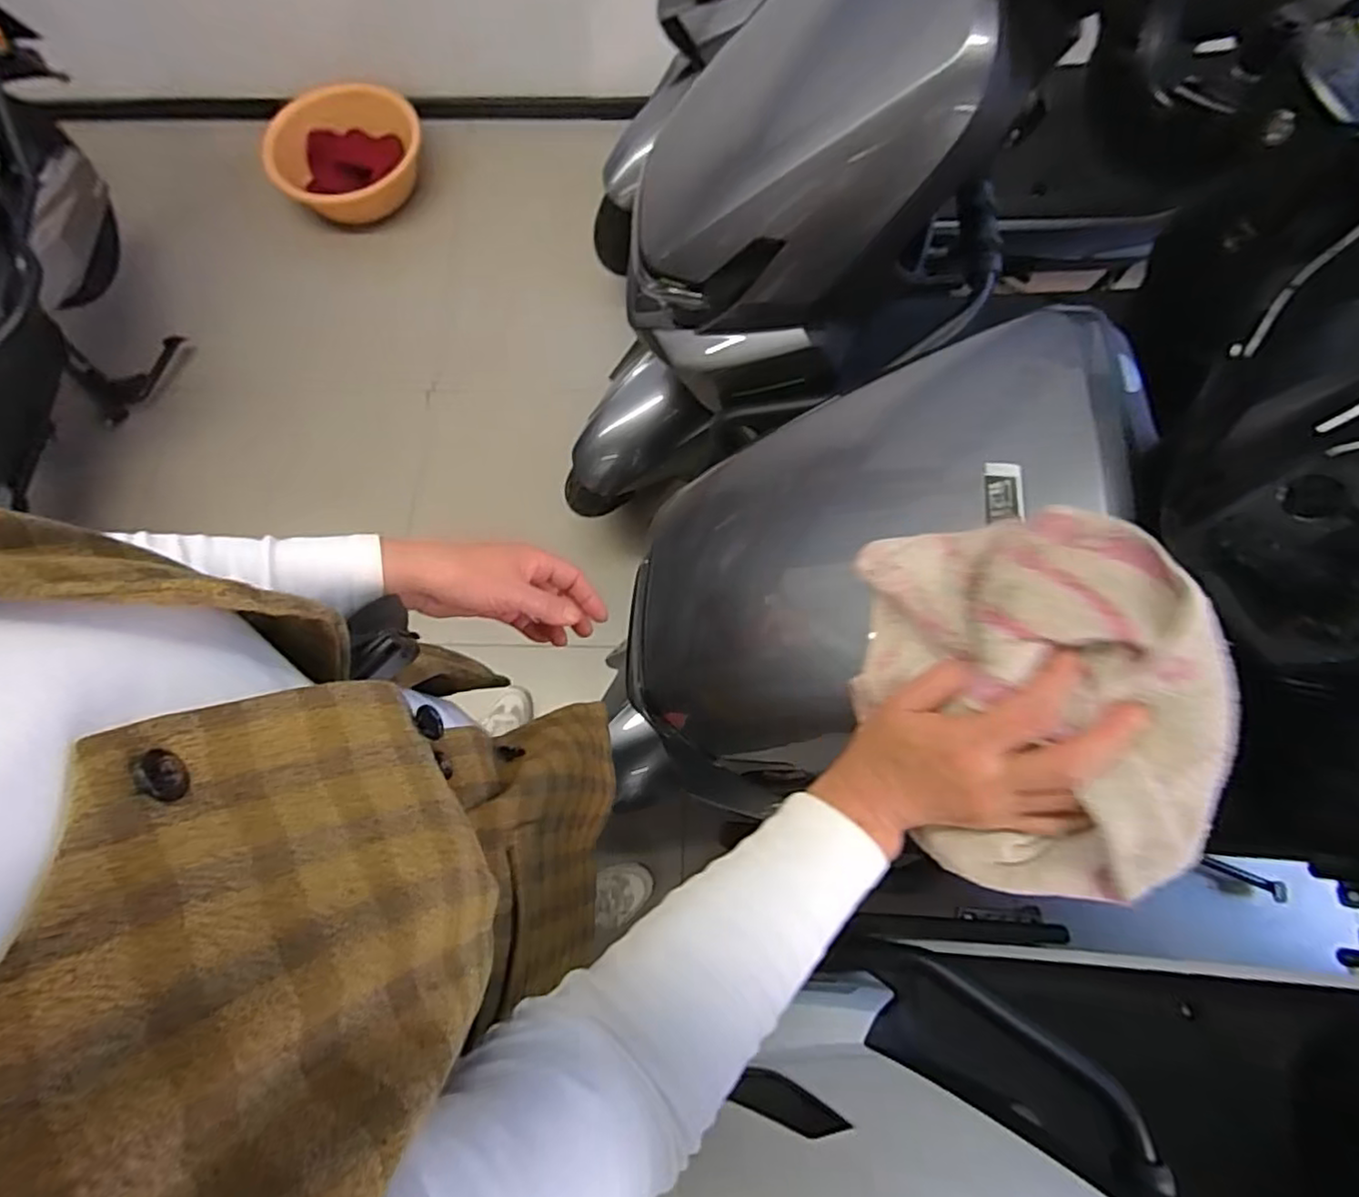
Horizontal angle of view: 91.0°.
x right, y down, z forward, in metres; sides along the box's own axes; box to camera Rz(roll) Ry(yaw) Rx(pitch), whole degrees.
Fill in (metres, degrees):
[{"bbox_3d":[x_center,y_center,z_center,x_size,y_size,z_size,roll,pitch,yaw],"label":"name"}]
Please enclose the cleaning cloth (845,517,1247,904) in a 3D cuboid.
[{"bbox_3d":[0.193,0.068,0.373,0.177,0.058,0.218,-10,92,41],"label":"cleaning cloth"}]

